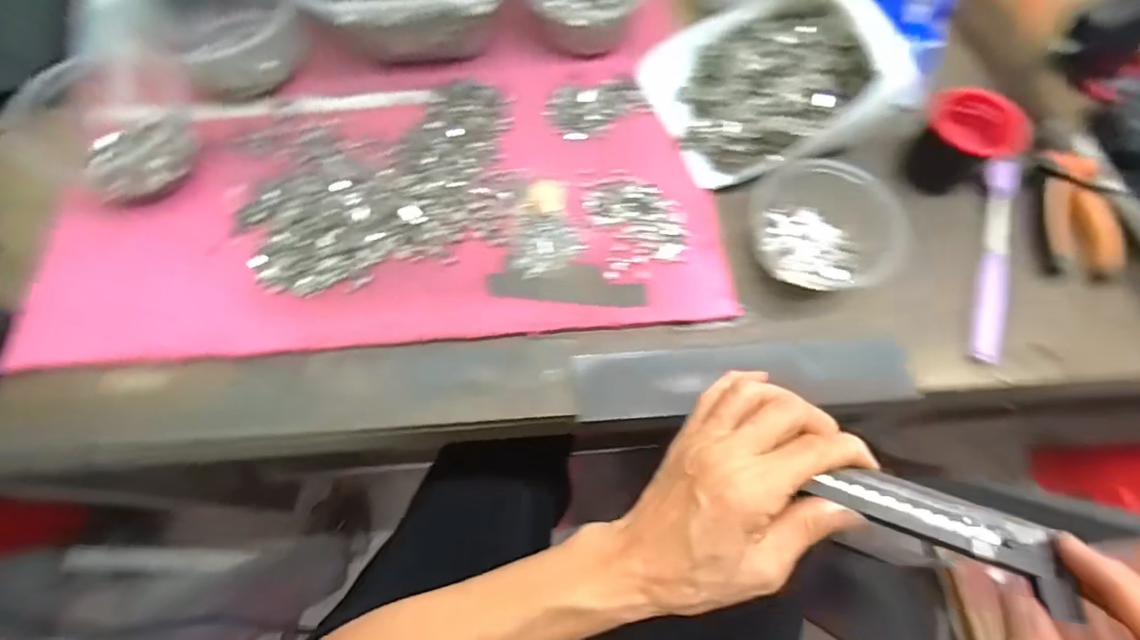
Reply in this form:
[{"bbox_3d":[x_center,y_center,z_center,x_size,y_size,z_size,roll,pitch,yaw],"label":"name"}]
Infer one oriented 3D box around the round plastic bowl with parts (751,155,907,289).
[{"bbox_3d":[0.195,-0.069,0.407,0.094,0.050,0.107,-33,74,-12],"label":"round plastic bowl with parts"}]

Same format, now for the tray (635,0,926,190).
[{"bbox_3d":[0.165,-0.212,0.454,0.179,0.032,0.162,-27,68,14],"label":"tray"}]

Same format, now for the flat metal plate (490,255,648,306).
[{"bbox_3d":[-0.001,-0.029,0.412,0.117,0.006,0.032,5,71,-1],"label":"flat metal plate"}]

